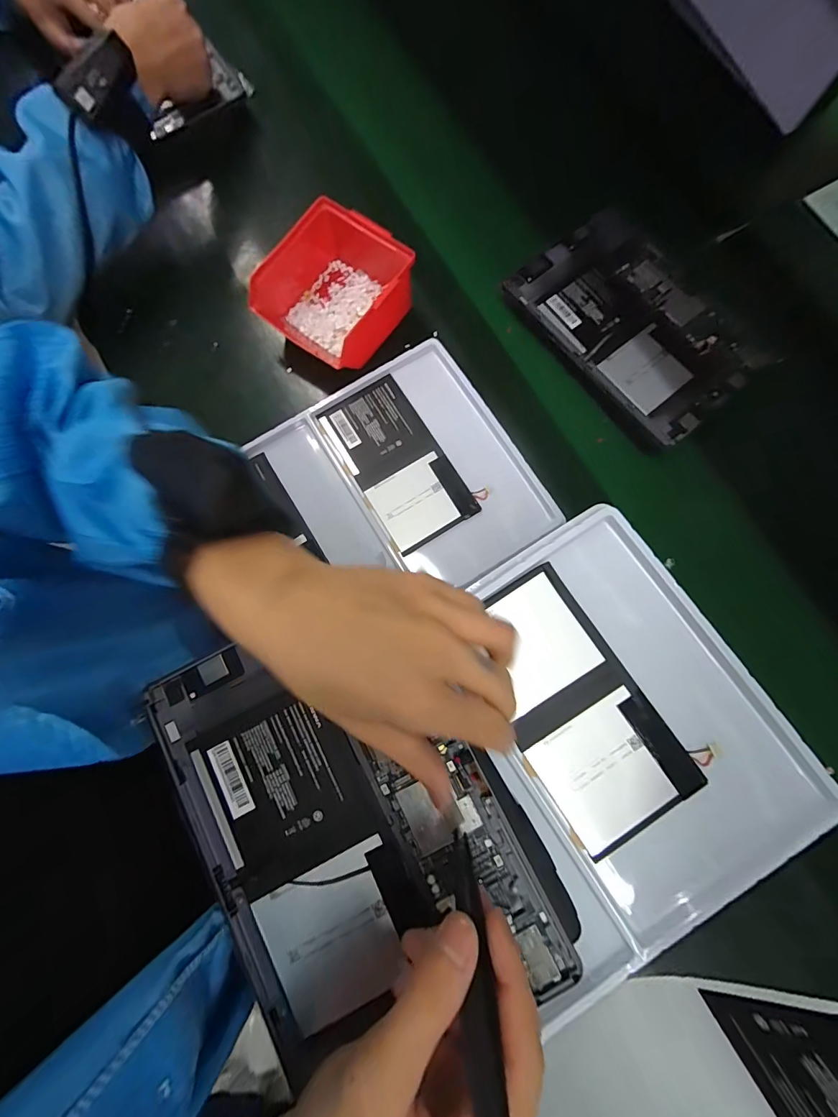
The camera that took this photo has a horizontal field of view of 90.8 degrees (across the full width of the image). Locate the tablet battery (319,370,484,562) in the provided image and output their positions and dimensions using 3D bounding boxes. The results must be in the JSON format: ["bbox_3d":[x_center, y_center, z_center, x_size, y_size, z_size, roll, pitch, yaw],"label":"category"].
[{"bbox_3d":[-0.021,-0.100,0.423,0.094,0.008,0.173,-31,82,-7],"label":"tablet battery"}]

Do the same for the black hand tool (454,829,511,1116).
[{"bbox_3d":[0.023,0.179,0.170,0.013,0.008,0.117,-5,36,0],"label":"black hand tool"}]

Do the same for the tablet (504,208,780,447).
[{"bbox_3d":[0.233,-0.255,0.445,0.153,0.008,0.246,-39,81,-6],"label":"tablet"}]

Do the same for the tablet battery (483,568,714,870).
[{"bbox_3d":[0.104,0.100,0.284,0.091,0.007,0.170,-33,80,-2],"label":"tablet battery"}]

